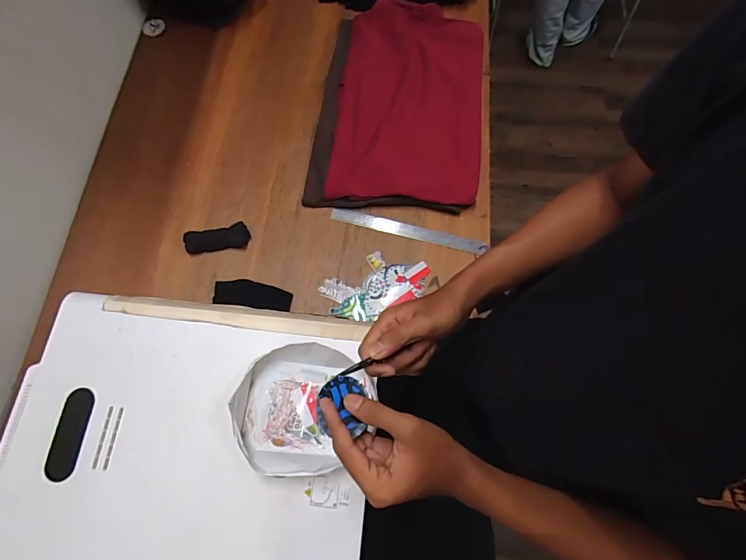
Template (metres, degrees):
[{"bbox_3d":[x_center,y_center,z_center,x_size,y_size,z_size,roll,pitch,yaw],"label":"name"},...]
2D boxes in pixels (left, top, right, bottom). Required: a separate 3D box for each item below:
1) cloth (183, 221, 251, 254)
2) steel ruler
[{"bbox_3d":[-0.324,-0.085,0.824,0.130,0.031,0.045,-9,72,-2],"label":"cloth"},{"bbox_3d":[0.071,-0.103,0.820,0.322,0.007,0.030,14,77,6],"label":"steel ruler"}]

